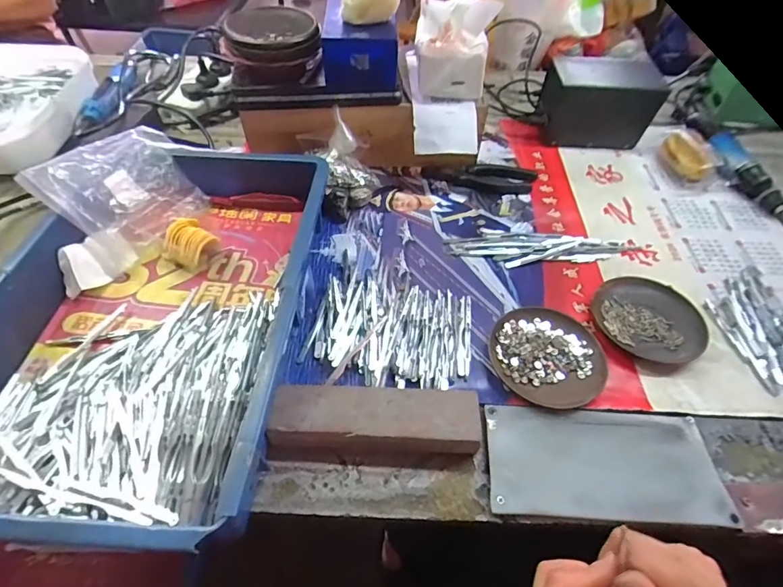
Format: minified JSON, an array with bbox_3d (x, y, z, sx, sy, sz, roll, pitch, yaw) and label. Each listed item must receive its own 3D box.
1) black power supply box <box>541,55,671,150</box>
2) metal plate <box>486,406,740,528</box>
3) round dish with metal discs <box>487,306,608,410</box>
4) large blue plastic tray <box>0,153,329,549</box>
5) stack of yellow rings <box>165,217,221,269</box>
[{"bbox_3d":[0.326,-0.302,0.688,0.164,0.111,0.085,1,52,-2],"label":"black power supply box"},{"bbox_3d":[0.185,0.147,0.379,0.195,0.009,0.092,3,52,1],"label":"metal plate"},{"bbox_3d":[0.159,0.060,0.440,0.111,0.013,0.112,1,52,-1],"label":"round dish with metal discs"},{"bbox_3d":[-0.233,0.001,0.437,0.275,0.077,0.441,3,52,0],"label":"large blue plastic tray"},{"bbox_3d":[-0.233,-0.057,0.504,0.055,0.045,0.049,24,55,16],"label":"stack of yellow rings"}]

